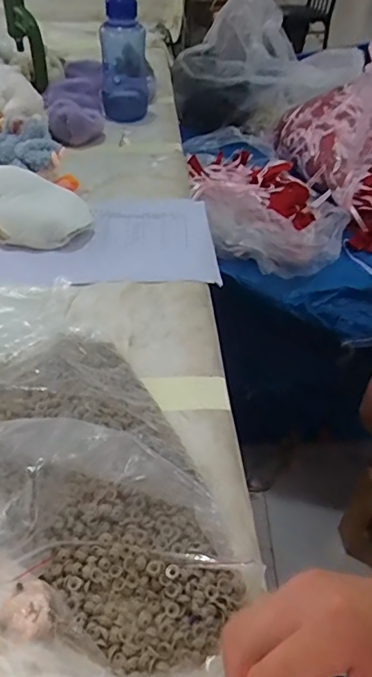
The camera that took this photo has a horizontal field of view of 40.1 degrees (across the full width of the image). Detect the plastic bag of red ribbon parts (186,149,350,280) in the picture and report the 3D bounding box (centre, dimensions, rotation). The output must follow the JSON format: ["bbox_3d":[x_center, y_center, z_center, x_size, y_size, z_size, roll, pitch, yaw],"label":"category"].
[{"bbox_3d":[0.167,-0.305,1.097,0.315,0.097,0.481,-4,42,-9],"label":"plastic bag of red ribbon parts"}]

